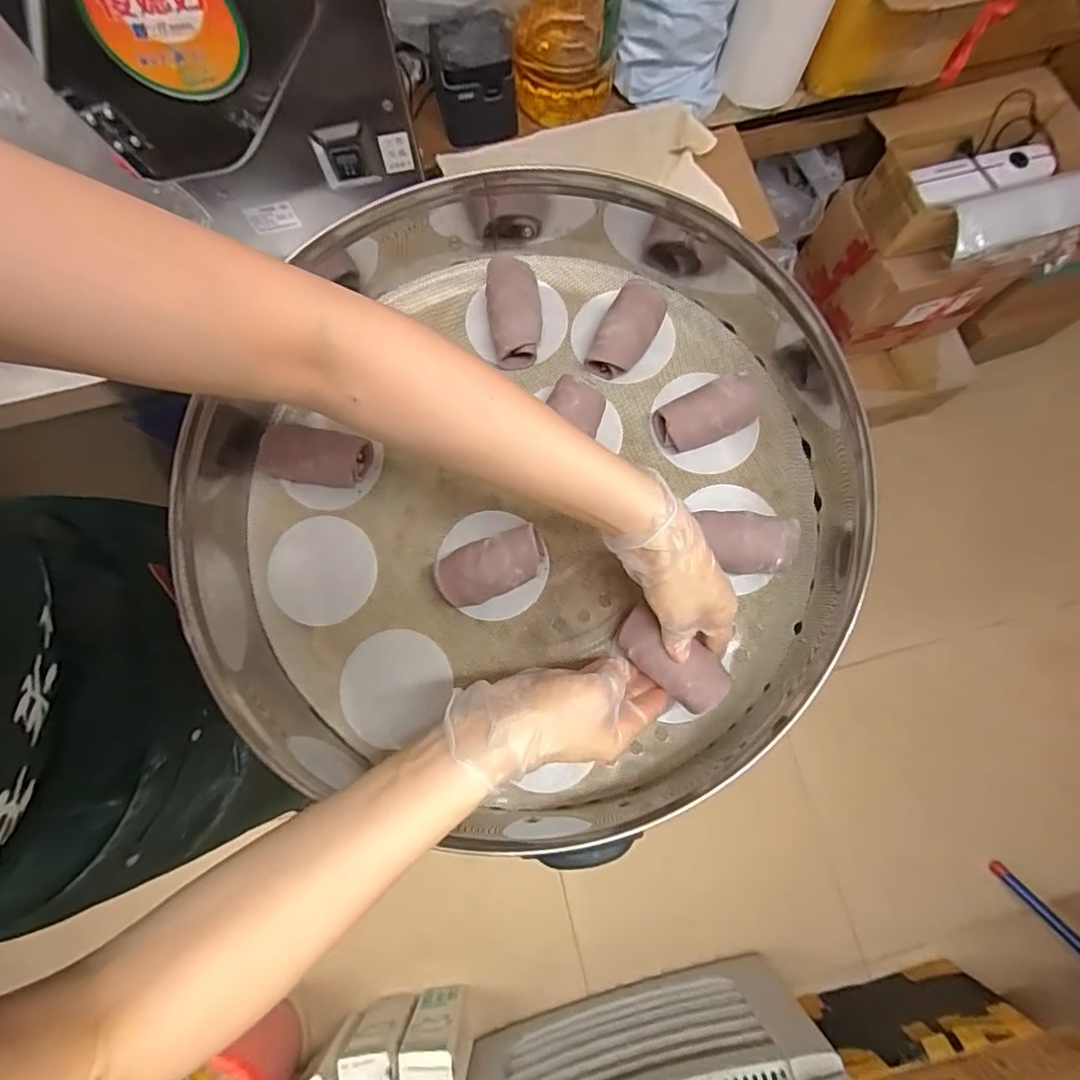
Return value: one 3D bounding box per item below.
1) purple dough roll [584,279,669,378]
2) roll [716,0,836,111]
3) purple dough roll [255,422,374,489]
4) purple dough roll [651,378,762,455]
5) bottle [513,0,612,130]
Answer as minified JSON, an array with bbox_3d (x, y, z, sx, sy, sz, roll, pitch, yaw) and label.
[{"bbox_3d":[0.081,-0.194,0.495,0.049,0.041,0.087,29,79,7],"label":"purple dough roll"},{"bbox_3d":[0.370,-0.800,0.816,0.129,0.225,0.128,25,79,6],"label":"roll"},{"bbox_3d":[-0.202,-0.077,0.482,0.095,0.038,0.047,7,77,2],"label":"purple dough roll"},{"bbox_3d":[0.148,-0.111,0.475,0.087,0.034,0.041,-21,78,-4],"label":"purple dough roll"},{"bbox_3d":[0.033,-0.775,0.749,0.151,0.358,0.143,5,77,2],"label":"bottle"}]

